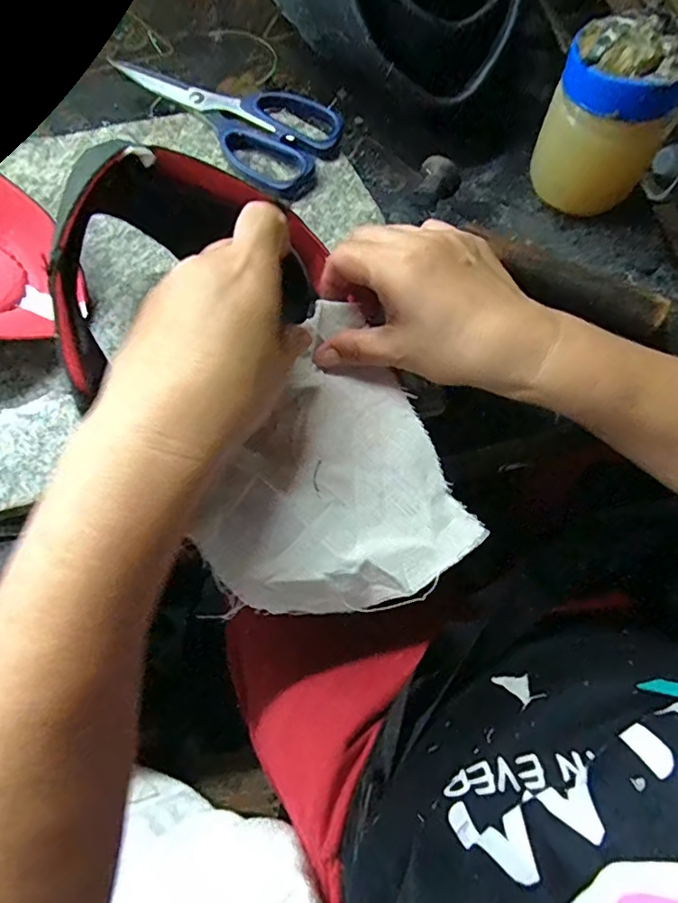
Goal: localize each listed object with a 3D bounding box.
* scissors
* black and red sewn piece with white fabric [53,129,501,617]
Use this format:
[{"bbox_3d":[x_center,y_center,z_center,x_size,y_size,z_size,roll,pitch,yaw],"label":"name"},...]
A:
[{"bbox_3d":[-0.087,-0.246,0.384,0.170,0.008,0.079,26,74,8],"label":"scissors"},{"bbox_3d":[-0.046,-0.046,0.267,0.146,0.079,0.268,-27,74,-9],"label":"black and red sewn piece with white fabric"}]

